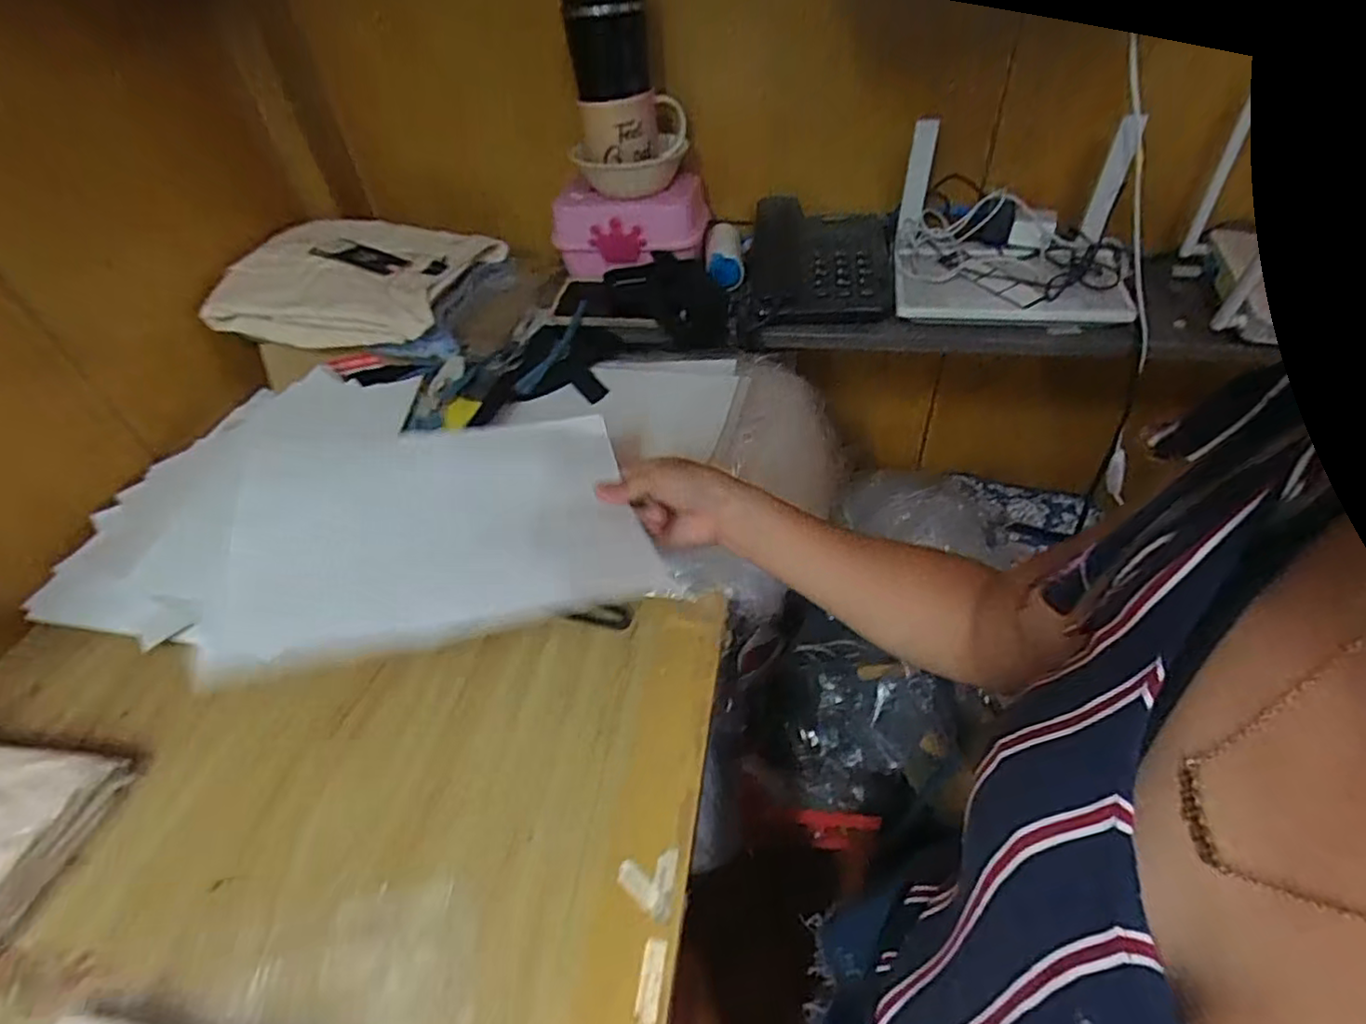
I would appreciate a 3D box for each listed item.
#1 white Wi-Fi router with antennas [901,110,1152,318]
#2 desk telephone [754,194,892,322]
[{"bbox_3d":[0.362,-0.303,0.679,0.251,0.122,0.190,7,46,6],"label":"white Wi-Fi router with antennas"},{"bbox_3d":[0.155,-0.291,0.734,0.156,0.069,0.176,-1,44,5],"label":"desk telephone"}]

